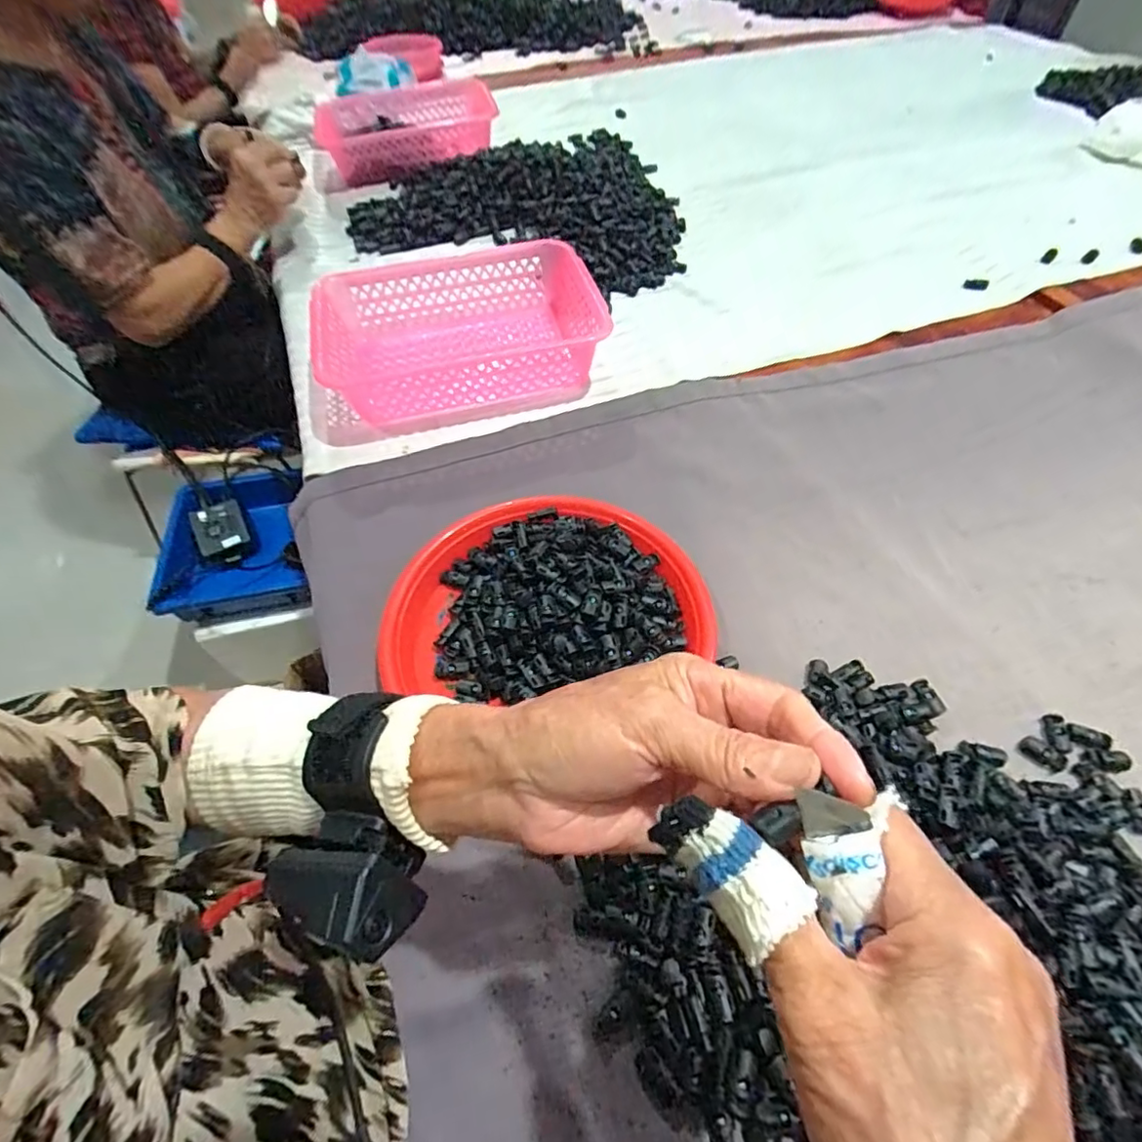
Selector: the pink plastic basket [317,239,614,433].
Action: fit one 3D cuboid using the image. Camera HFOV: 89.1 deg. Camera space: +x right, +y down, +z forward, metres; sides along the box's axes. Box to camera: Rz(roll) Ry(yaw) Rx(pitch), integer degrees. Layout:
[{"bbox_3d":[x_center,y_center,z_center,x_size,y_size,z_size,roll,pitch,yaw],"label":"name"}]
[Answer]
[{"bbox_3d":[-0.126,-0.280,0.672,0.308,0.075,0.224,-13,55,-6],"label":"pink plastic basket"}]

